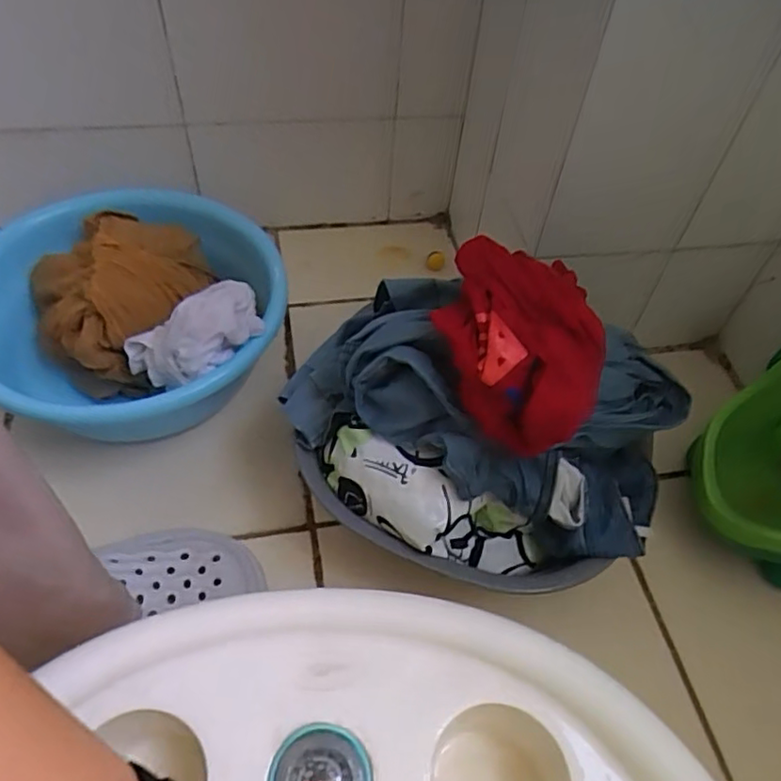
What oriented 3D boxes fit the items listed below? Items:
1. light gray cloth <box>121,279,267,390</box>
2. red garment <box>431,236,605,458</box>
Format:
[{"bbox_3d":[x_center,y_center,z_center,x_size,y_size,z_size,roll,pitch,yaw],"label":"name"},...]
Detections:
[{"bbox_3d":[-0.185,-0.047,0.593,0.125,0.083,0.078,-21,58,-19],"label":"light gray cloth"},{"bbox_3d":[0.088,-0.038,0.438,0.111,0.084,0.129,11,53,3],"label":"red garment"}]

